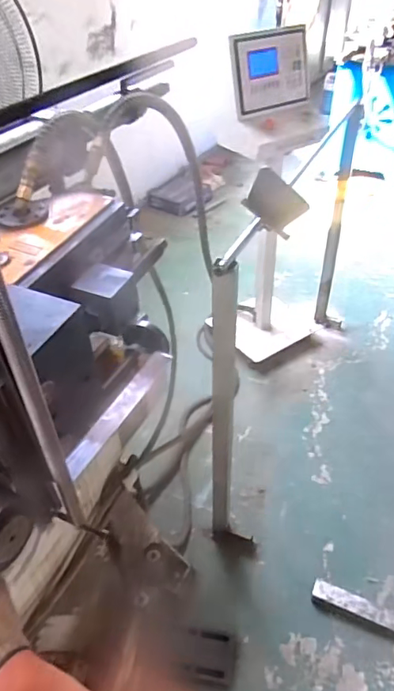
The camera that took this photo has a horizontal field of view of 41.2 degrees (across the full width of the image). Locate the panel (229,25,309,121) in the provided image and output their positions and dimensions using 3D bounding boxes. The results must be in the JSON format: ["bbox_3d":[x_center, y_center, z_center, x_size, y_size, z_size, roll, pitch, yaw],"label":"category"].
[{"bbox_3d":[0.247,-0.891,1.697,0.289,0.233,0.032,-25,34,-19],"label":"panel"}]

